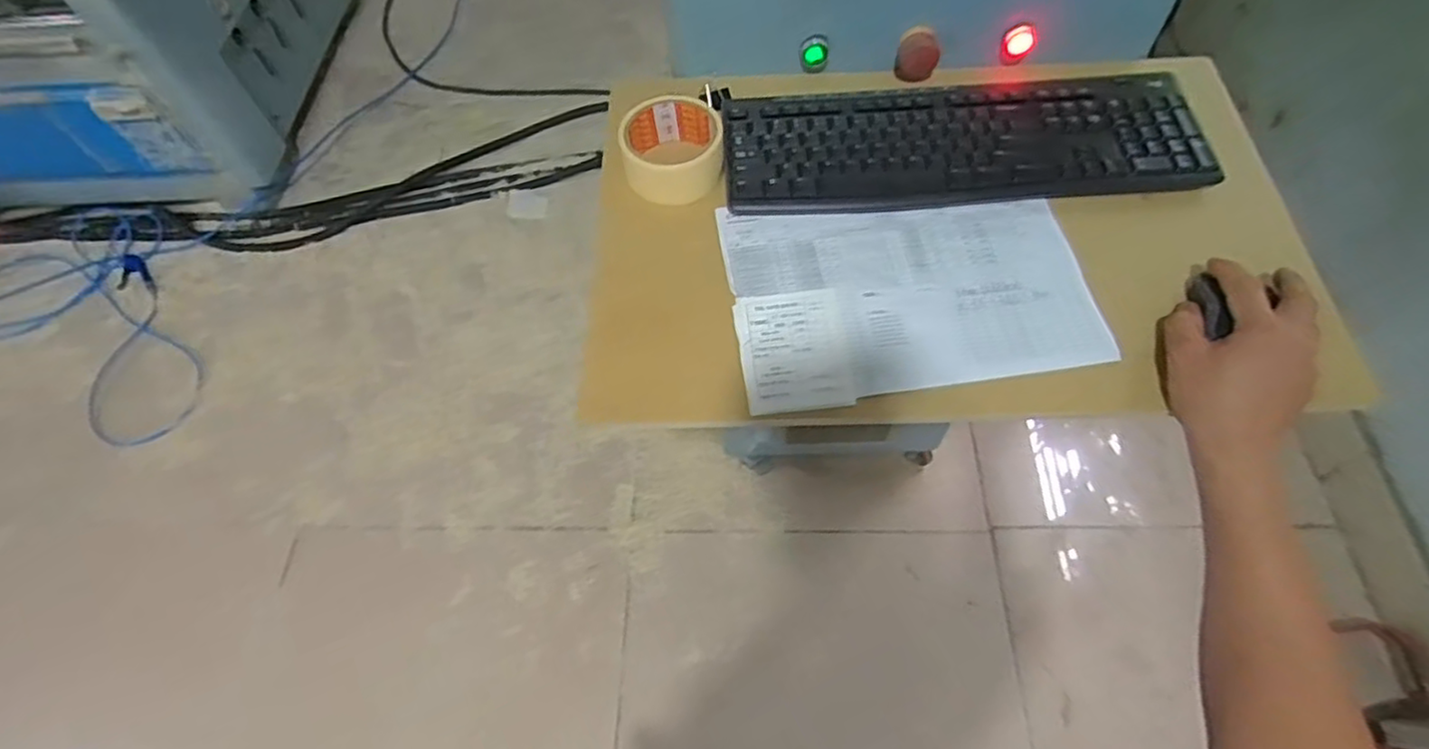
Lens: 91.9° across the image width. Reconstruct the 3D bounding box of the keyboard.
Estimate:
[{"bbox_3d":[0.212,-0.212,0.623,0.413,0.018,0.140,0,63,7],"label":"keyboard"}]

